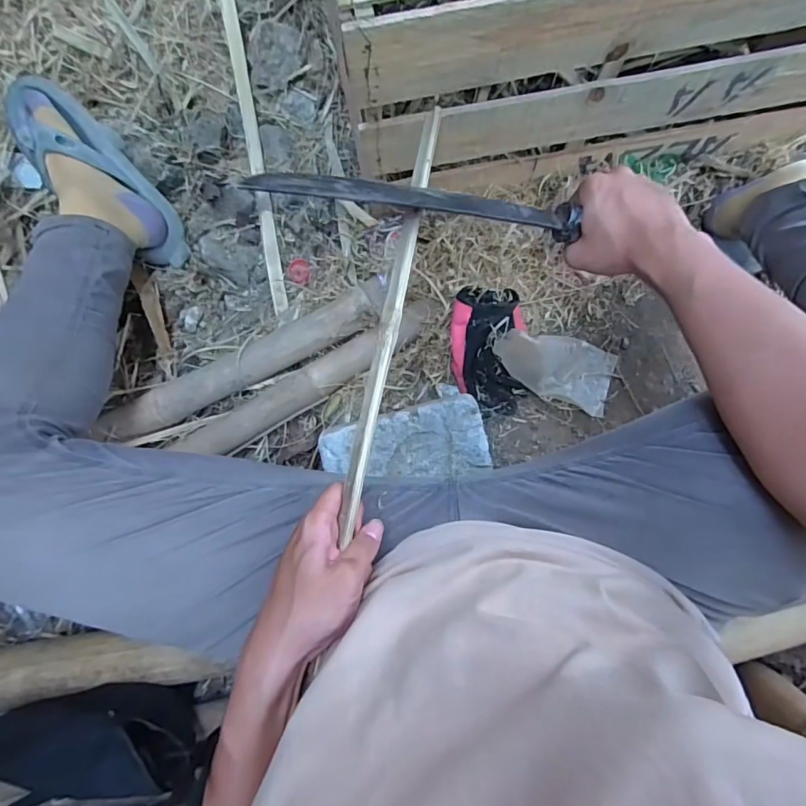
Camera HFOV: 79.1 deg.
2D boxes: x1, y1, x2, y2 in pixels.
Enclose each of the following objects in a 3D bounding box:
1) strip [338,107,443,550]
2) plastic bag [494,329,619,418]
[{"bbox_3d":[-0.008,-0.083,0.414,0.017,0.009,0.381,10,78,4],"label":"strip"},{"bbox_3d":[0.210,-0.050,0.657,0.169,0.037,0.088,18,85,-14],"label":"plastic bag"}]

